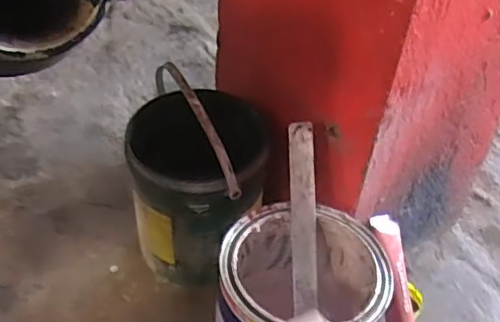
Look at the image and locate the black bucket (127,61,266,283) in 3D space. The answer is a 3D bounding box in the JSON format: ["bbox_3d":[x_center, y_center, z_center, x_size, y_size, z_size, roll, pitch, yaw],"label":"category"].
[{"bbox_3d":[-0.065,0.013,0.744,0.163,0.273,0.168,4,41,-1],"label":"black bucket"}]

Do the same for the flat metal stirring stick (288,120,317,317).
[{"bbox_3d":[0.056,0.061,0.622,0.026,0.199,0.007,-1,3,12],"label":"flat metal stirring stick"}]

